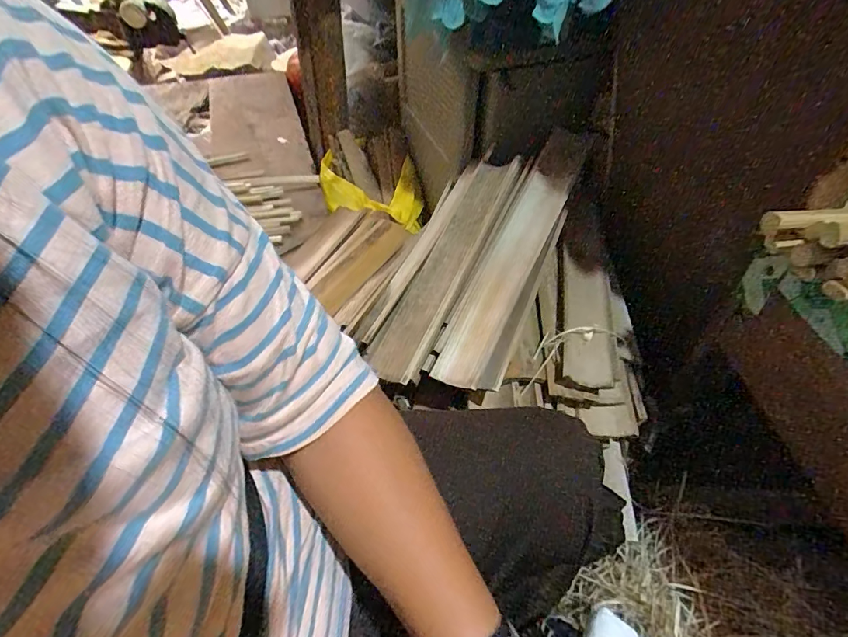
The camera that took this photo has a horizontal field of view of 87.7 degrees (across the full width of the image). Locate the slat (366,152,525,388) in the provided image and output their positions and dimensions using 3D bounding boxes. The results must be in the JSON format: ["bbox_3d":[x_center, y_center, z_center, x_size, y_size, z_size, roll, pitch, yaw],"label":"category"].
[{"bbox_3d":[0.031,-0.089,0.666,0.092,0.020,0.414,11,62,34],"label":"slat"}]

